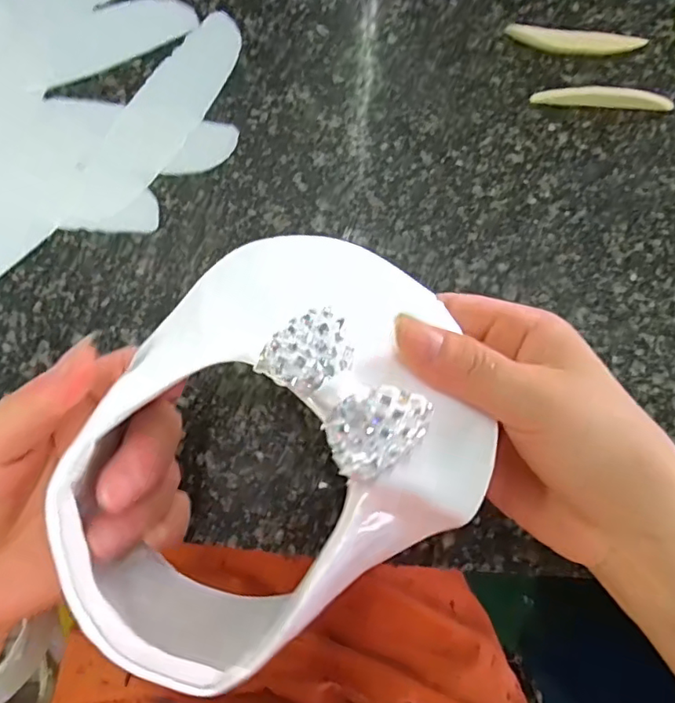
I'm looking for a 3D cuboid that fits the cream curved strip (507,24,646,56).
[{"bbox_3d":[0.141,-0.184,0.333,0.079,0.004,0.017,3,80,0],"label":"cream curved strip"}]

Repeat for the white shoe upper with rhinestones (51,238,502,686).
[{"bbox_3d":[-0.026,0.029,0.200,0.155,0.044,0.121,-31,81,-6],"label":"white shoe upper with rhinestones"}]

